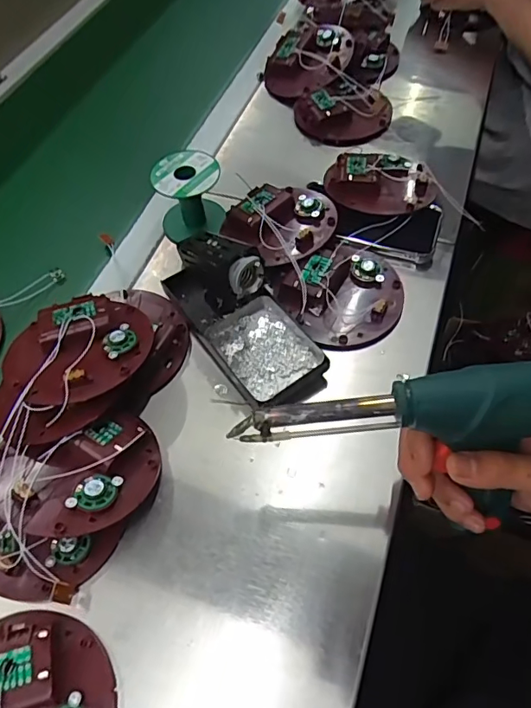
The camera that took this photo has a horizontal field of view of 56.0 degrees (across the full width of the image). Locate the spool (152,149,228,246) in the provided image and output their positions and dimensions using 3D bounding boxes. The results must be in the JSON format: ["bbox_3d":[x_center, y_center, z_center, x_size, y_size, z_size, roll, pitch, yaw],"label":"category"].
[{"bbox_3d":[-0.079,-0.162,0.526,0.067,0.076,0.065,-1,58,2],"label":"spool"}]

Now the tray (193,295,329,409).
[{"bbox_3d":[-0.001,-0.002,0.442,0.077,0.021,0.110,-33,62,-16],"label":"tray"}]

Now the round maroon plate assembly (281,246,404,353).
[{"bbox_3d":[0.079,-0.057,0.477,0.112,0.034,0.102,-1,58,2],"label":"round maroon plate assembly"}]

